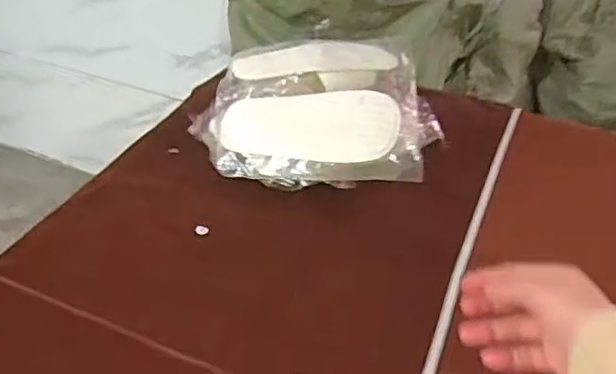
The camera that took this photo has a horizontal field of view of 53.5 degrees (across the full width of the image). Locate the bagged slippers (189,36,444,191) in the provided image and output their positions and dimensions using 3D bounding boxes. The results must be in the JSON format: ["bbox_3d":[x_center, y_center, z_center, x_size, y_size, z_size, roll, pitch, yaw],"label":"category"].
[{"bbox_3d":[0.016,-0.102,0.840,0.307,0.129,0.238,12,38,11],"label":"bagged slippers"}]

